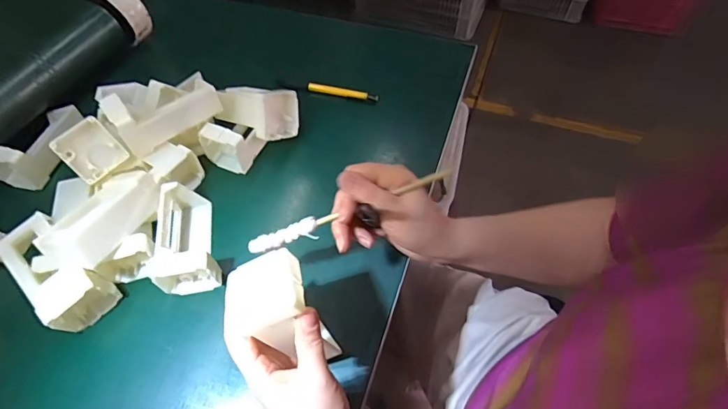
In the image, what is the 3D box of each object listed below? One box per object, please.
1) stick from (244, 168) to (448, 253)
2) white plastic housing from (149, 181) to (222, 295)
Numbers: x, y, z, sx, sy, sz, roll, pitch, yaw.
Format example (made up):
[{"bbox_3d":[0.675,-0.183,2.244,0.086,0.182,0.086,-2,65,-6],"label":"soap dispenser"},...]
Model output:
[{"bbox_3d":[-0.014,0.007,0.368,0.182,0.011,0.015,-21,59,4],"label":"stick"},{"bbox_3d":[-0.180,0.036,0.451,0.056,0.063,0.109,-9,58,-5],"label":"white plastic housing"}]

